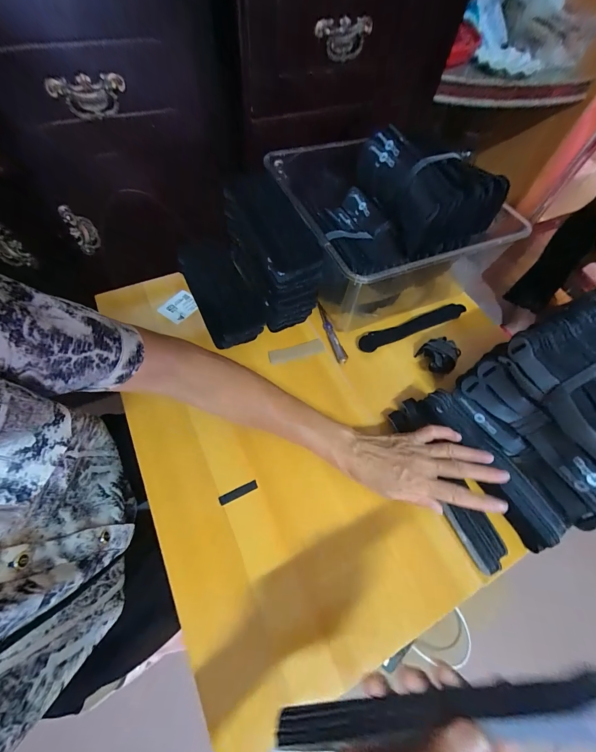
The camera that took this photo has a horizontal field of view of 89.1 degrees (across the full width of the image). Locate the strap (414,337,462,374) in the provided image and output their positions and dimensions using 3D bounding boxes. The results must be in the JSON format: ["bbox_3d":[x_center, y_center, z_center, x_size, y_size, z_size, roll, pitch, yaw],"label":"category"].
[{"bbox_3d":[0.214,-0.030,0.461,0.043,0.042,0.058,-15,63,-11],"label":"strap"}]

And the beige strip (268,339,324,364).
[{"bbox_3d":[-0.001,-0.038,0.474,0.087,0.005,0.025,-16,63,-11],"label":"beige strip"}]

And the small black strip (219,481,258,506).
[{"bbox_3d":[-0.072,0.140,0.364,0.047,0.004,0.011,-22,65,-14],"label":"small black strip"}]

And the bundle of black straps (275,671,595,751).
[{"bbox_3d":[0.080,0.203,0.177,0.194,0.016,0.024,-18,61,12],"label":"bundle of black straps"}]

